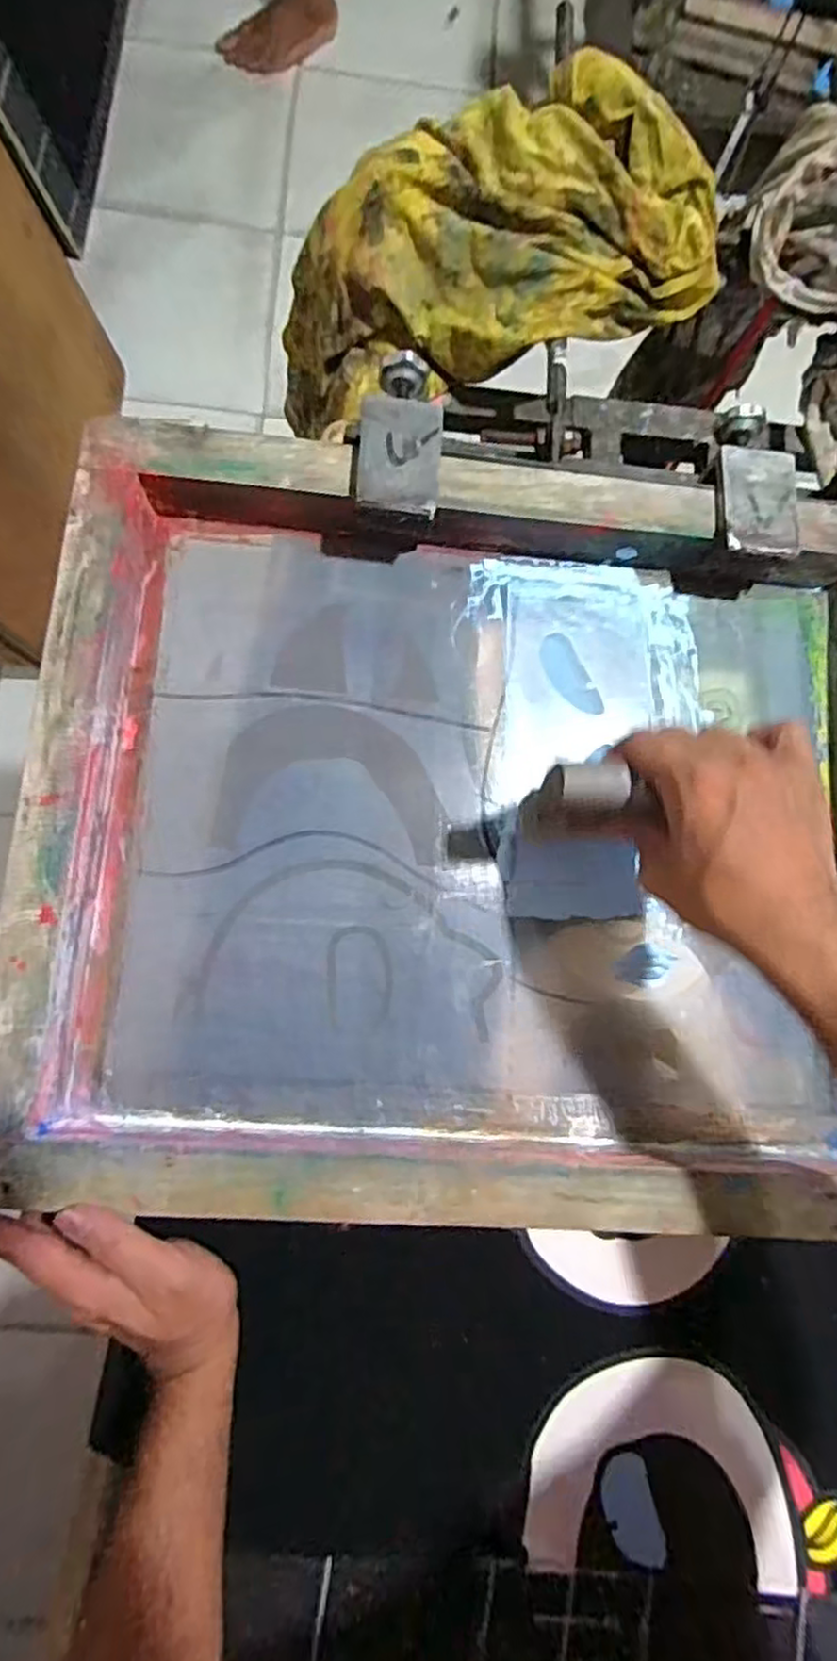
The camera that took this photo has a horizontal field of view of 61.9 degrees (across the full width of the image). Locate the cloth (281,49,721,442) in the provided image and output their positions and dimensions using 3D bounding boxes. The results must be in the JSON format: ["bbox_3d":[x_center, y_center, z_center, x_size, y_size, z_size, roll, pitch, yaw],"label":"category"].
[{"bbox_3d":[0.036,-0.416,0.516,0.332,0.125,0.154,-11,83,15],"label":"cloth"}]

